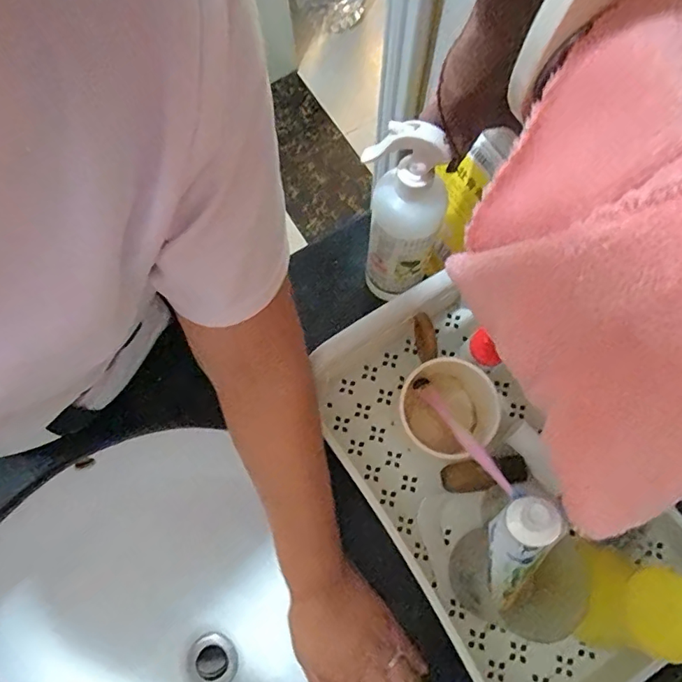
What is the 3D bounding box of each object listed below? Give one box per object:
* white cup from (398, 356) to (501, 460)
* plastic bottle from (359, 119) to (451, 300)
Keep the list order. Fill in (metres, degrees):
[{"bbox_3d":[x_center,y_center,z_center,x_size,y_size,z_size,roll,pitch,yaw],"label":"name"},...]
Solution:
[{"bbox_3d":[0.097,0.062,0.456,0.085,0.071,0.072,30,76,9],"label":"white cup"},{"bbox_3d":[0.053,-0.103,0.445,0.069,0.213,0.056,4,73,2],"label":"plastic bottle"}]

